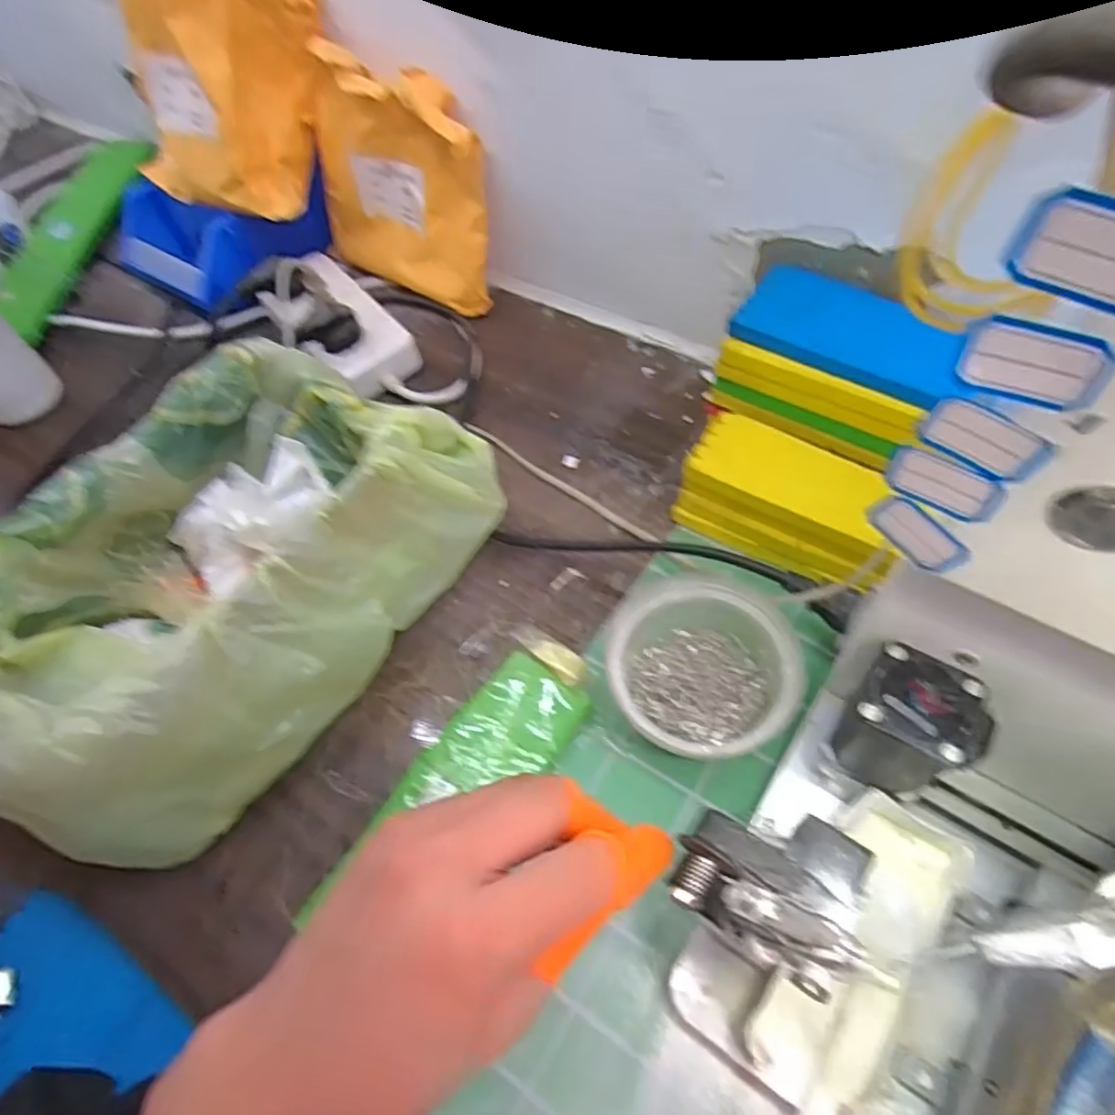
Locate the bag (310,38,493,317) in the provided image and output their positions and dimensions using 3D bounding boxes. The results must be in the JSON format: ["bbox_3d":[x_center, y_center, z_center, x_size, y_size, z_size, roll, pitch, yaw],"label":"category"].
[{"bbox_3d":[-0.128,-0.302,0.561,0.170,0.166,0.051,29,64,21],"label":"bag"}]

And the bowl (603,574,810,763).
[{"bbox_3d":[0.077,0.063,0.374,0.096,0.054,0.101,-2,58,3],"label":"bowl"}]

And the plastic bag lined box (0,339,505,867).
[{"bbox_3d":[-0.188,0.014,0.388,0.174,0.112,0.300,31,65,22],"label":"plastic bag lined box"}]

